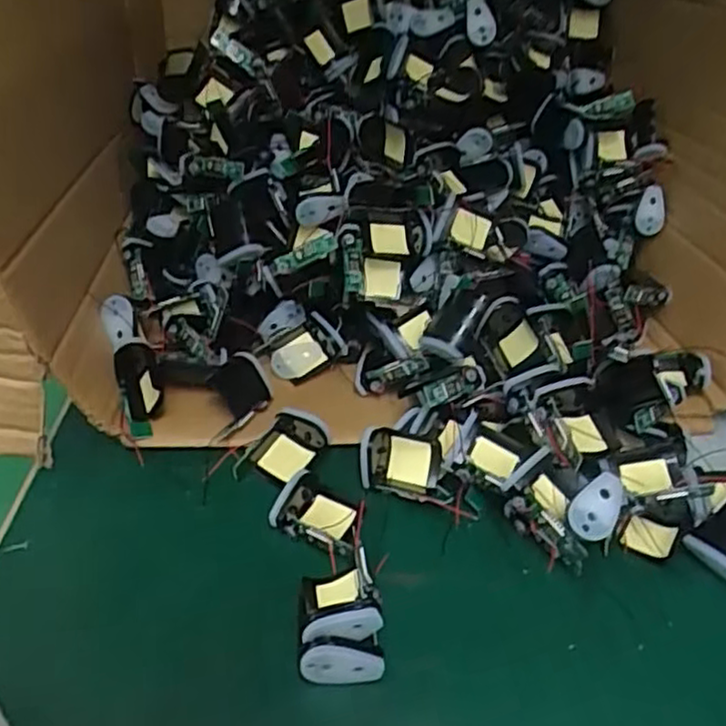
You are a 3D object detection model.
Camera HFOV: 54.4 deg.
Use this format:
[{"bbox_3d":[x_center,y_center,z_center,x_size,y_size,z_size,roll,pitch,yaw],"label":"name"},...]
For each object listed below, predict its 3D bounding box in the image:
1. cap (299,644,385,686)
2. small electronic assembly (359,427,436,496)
[{"bbox_3d":[-0.009,0.132,0.306,0.036,0.017,0.005,10,8,-10],"label":"cap"},{"bbox_3d":[0.020,0.057,0.404,0.043,0.033,0.016,7,6,3],"label":"small electronic assembly"}]

